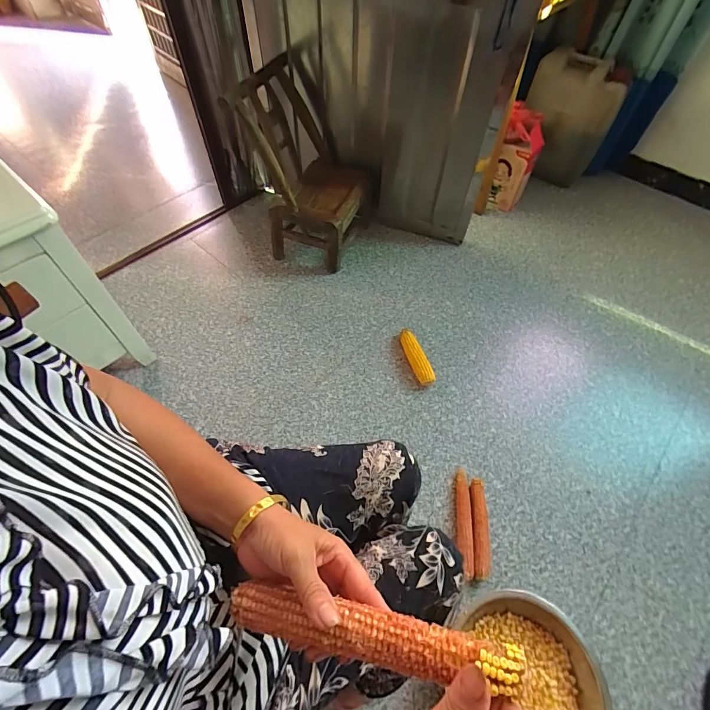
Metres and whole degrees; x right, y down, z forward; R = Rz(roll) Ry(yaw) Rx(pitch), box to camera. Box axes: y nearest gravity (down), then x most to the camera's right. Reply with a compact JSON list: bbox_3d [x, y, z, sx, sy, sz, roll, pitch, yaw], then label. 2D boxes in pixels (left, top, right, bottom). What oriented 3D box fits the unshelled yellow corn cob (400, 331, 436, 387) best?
[{"bbox_3d":[0.173,0.002,1.071,0.050,0.055,0.188,-17,59,-14],"label":"unshelled yellow corn cob"}]

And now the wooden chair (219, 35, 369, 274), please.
[{"bbox_3d":[-0.135,-0.566,1.168,0.320,0.521,0.348,10,57,6],"label":"wooden chair"}]

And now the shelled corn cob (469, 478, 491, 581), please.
[{"bbox_3d":[0.281,0.386,0.837,0.039,0.033,0.205,5,56,0],"label":"shelled corn cob"}]

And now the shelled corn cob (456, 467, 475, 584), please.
[{"bbox_3d":[0.246,0.376,0.844,0.035,0.030,0.230,6,56,0],"label":"shelled corn cob"}]

